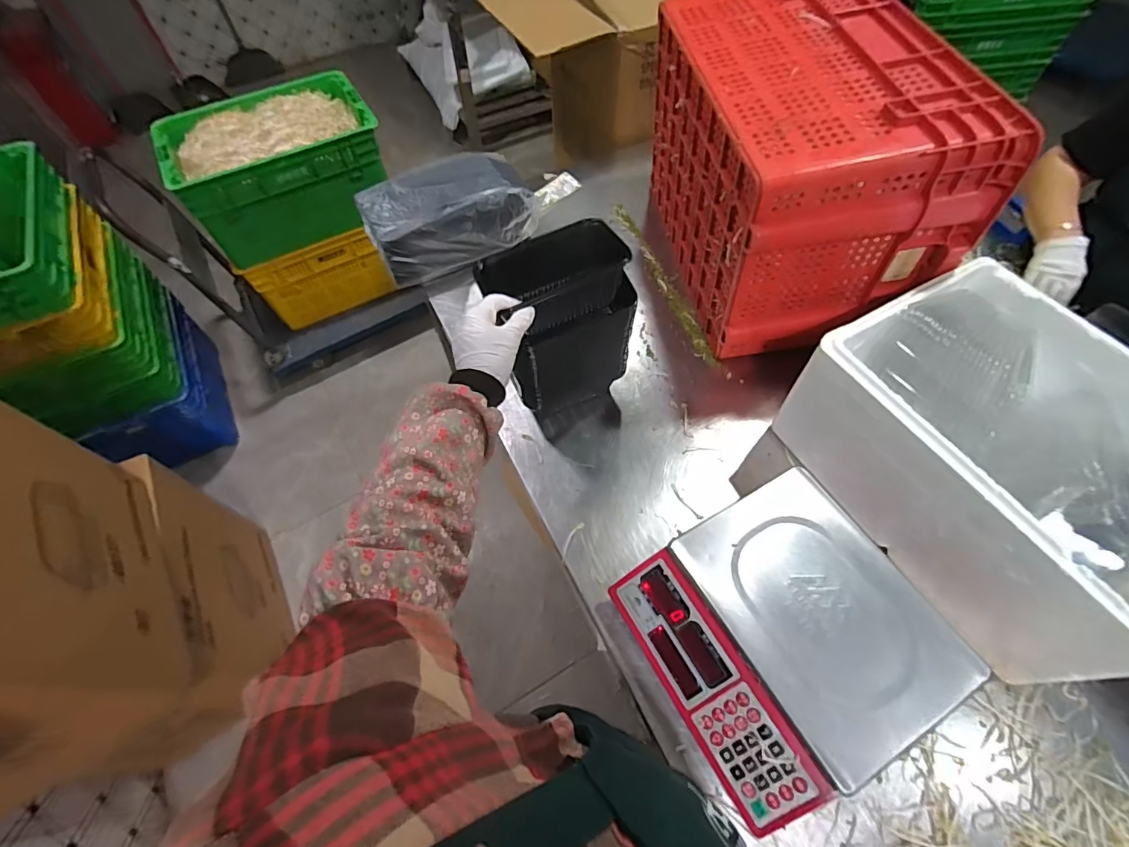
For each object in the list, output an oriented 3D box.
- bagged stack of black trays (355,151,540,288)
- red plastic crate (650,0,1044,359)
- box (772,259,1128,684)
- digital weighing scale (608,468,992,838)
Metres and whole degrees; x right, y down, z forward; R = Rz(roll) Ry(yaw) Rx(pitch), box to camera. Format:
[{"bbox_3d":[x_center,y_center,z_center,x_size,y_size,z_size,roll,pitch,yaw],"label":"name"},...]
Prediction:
[{"bbox_3d":[-0.241,-0.447,1.042,0.336,0.124,0.247,-25,62,-13],"label":"bagged stack of black trays"},{"bbox_3d":[0.365,-0.440,0.857,0.315,0.380,0.559,-7,59,-3],"label":"red plastic crate"},{"bbox_3d":[0.579,0.038,0.661,0.320,0.203,0.438,-28,62,-14],"label":"box"},{"bbox_3d":[0.260,0.259,0.612,0.319,0.123,0.301,-27,62,-14],"label":"digital weighing scale"}]

